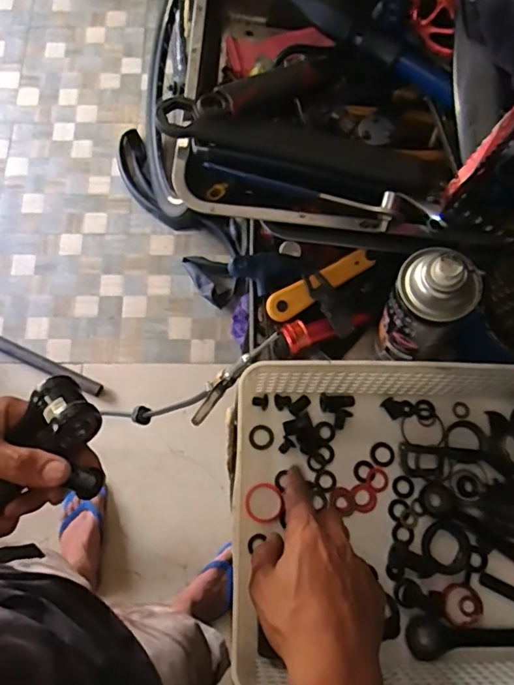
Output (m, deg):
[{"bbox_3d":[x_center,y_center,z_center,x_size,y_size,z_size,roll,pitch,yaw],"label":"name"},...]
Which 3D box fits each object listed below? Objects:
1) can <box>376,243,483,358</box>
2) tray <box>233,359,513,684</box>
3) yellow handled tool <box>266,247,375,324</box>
[{"bbox_3d":[0.140,-0.030,0.445,0.059,0.160,0.058,0,73,-1],"label":"can"},{"bbox_3d":[0.149,0.148,0.436,0.316,0.086,0.245,1,73,0],"label":"tray"},{"bbox_3d":[0.064,-0.058,0.530,0.118,0.016,0.027,-27,75,-9],"label":"yellow handled tool"}]

